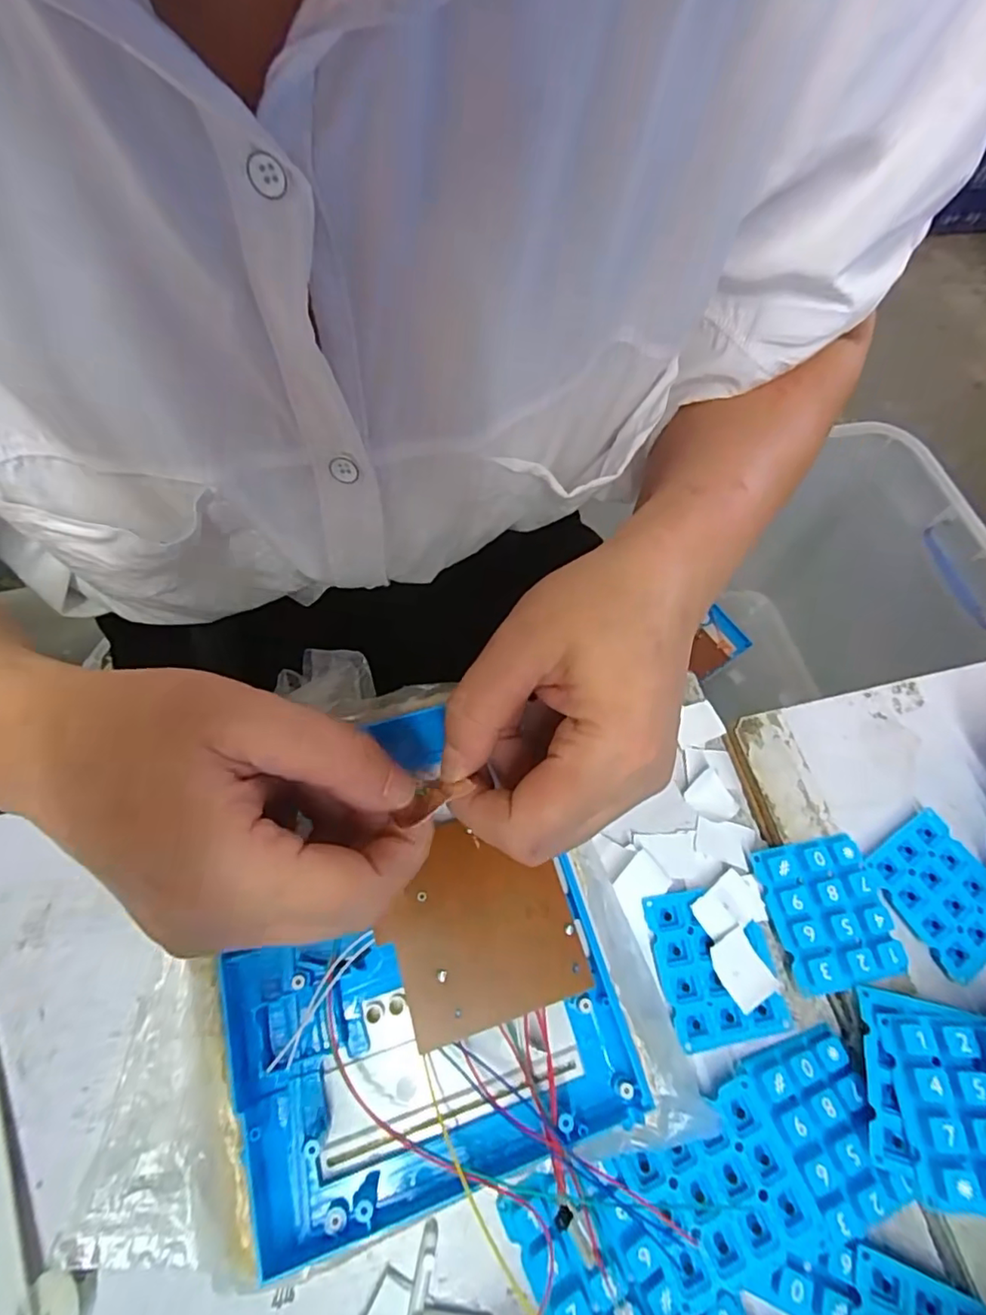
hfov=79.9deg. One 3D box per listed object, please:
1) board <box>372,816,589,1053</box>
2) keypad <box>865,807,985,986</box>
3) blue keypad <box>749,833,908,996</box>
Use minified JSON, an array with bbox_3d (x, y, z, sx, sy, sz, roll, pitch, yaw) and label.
[{"bbox_3d":[-0.006,0.101,0.227,0.068,0.005,0.070,-16,65,-12],"label":"board"},{"bbox_3d":[0.205,0.107,0.269,0.050,0.010,0.058,-32,69,-19],"label":"keypad"},{"bbox_3d":[0.149,0.112,0.260,0.046,0.011,0.059,-9,64,-8],"label":"blue keypad"}]

